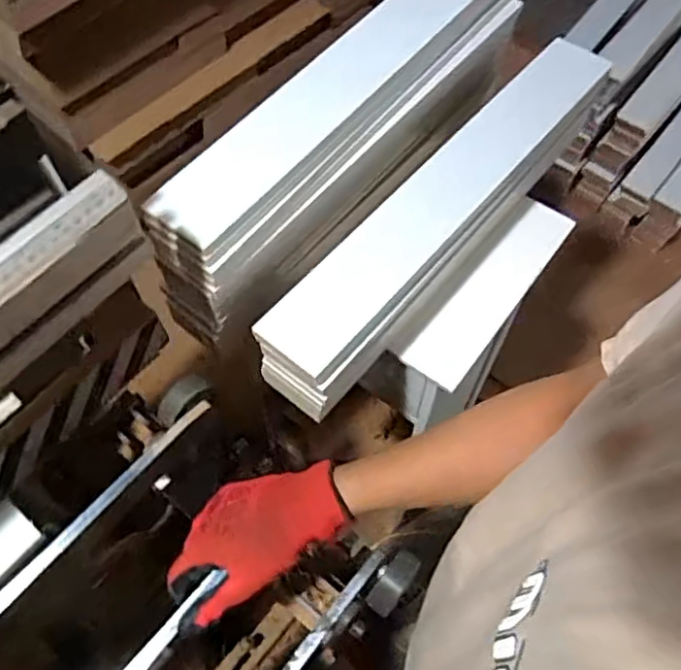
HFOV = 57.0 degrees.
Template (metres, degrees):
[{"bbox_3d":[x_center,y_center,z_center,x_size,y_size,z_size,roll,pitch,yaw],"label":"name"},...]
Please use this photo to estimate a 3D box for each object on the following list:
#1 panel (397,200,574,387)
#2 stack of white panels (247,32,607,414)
[{"bbox_3d":[0.190,-0.061,0.769,0.069,0.014,0.301,34,67,17],"label":"panel"},{"bbox_3d":[0.124,-0.144,0.722,0.088,0.103,0.554,37,68,18],"label":"stack of white panels"}]

